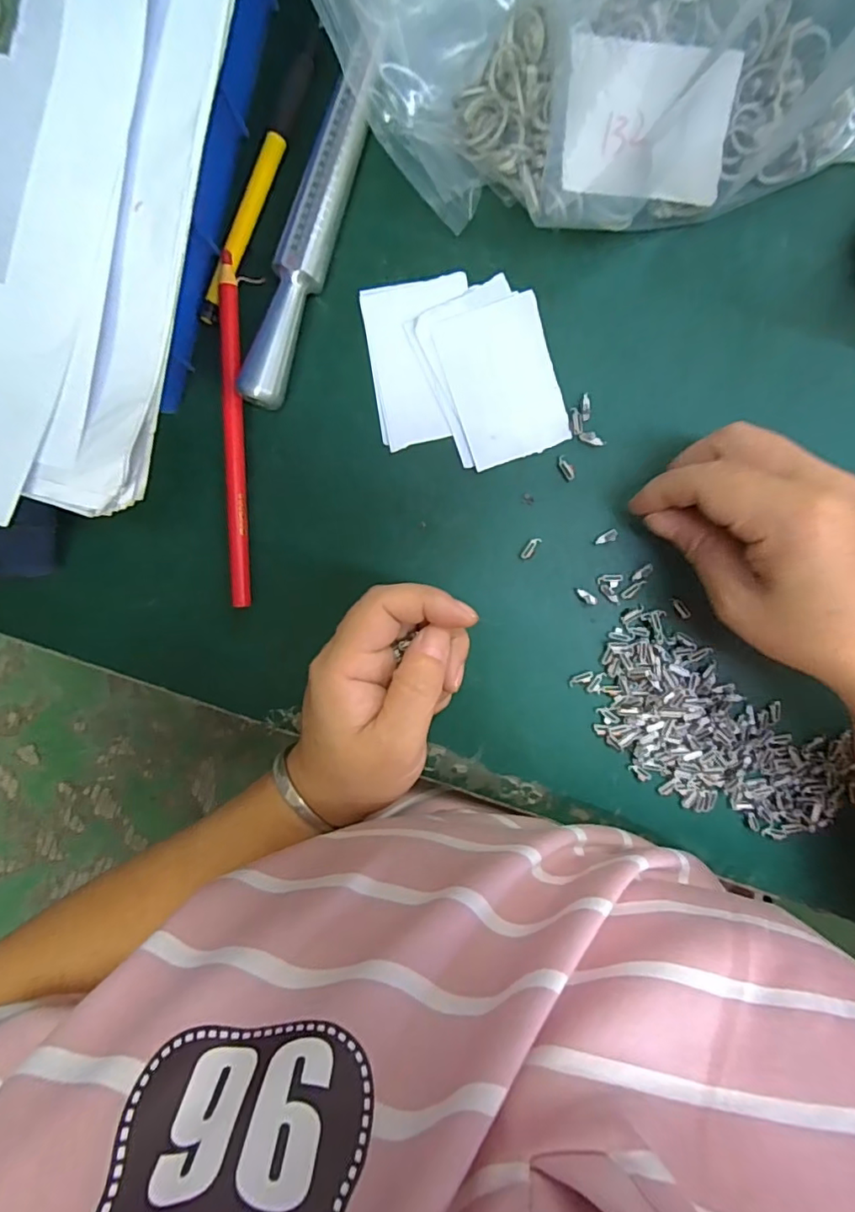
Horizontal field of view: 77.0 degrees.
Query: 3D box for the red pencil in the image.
[{"bbox_3d":[-0.095,-0.082,0.267,0.010,0.005,0.164,-4,101,-29],"label":"red pencil"}]

